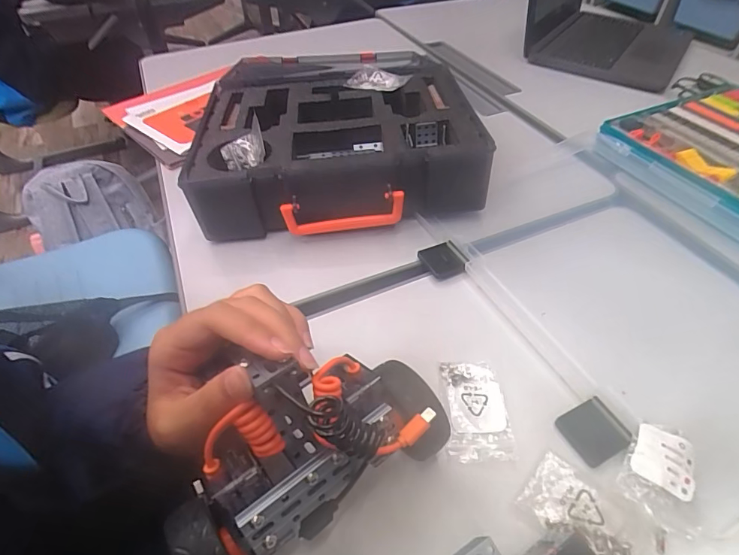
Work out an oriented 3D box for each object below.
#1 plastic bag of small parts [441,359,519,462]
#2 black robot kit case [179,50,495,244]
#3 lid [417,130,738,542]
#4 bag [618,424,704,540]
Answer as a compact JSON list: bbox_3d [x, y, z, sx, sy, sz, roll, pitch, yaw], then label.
[{"bbox_3d":[0.078,0.097,0.319,0.044,0.005,0.074,1,47,2],"label":"plastic bag of small parts"},{"bbox_3d":[-0.039,-0.163,0.509,0.297,0.078,0.261,-5,47,-4],"label":"black robot kit case"},{"bbox_3d":[0.234,-0.007,0.387,0.267,0.032,0.357,-20,50,-18],"label":"lid"},{"bbox_3d":[0.190,0.127,0.278,0.045,0.018,0.059,21,51,19],"label":"bag"}]

